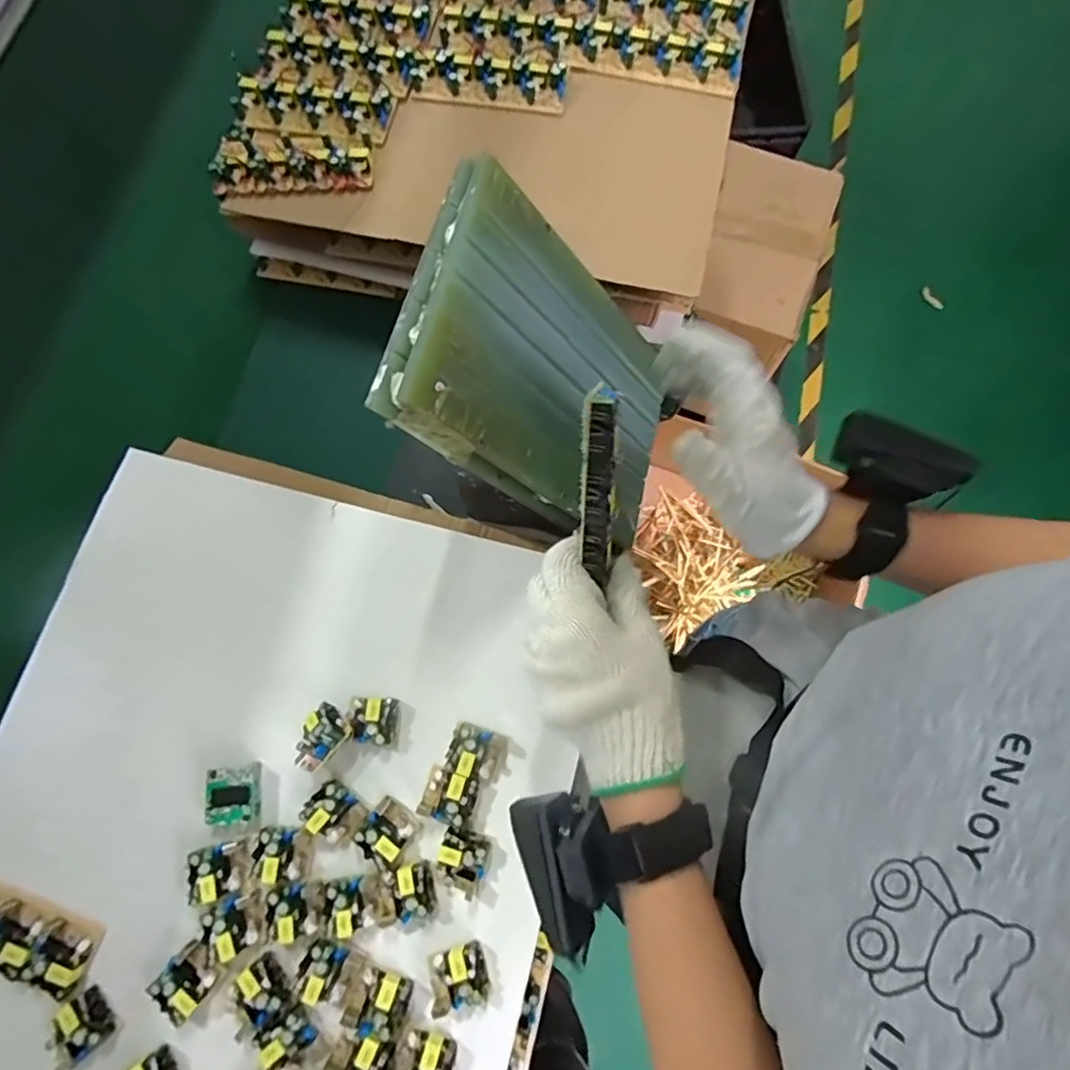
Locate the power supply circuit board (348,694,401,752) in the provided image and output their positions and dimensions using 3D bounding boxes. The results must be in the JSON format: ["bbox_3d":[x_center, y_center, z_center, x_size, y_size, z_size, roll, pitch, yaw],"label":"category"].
[{"bbox_3d":[-0.119,0.138,0.434,0.036,0.019,0.035,7,78,1],"label":"power supply circuit board"}]

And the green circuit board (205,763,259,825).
[{"bbox_3d":[-0.216,0.186,0.421,0.032,0.023,0.036,-5,78,-2],"label":"green circuit board"}]

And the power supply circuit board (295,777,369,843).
[{"bbox_3d":[-0.144,0.198,0.418,0.038,0.015,0.035,40,81,7],"label":"power supply circuit board"}]

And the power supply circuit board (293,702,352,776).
[{"bbox_3d":[-0.156,0.148,0.425,0.033,0.028,0.042,36,80,6],"label":"power supply circuit board"}]

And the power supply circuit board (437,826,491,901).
[{"bbox_3d":[-0.051,0.226,0.410,0.034,0.016,0.036,26,79,4],"label":"power supply circuit board"}]

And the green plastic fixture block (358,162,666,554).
[{"bbox_3d":[0.014,-0.114,0.434,0.026,0.248,0.183,0,69,42],"label":"green plastic fixture block"}]

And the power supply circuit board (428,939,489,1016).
[{"bbox_3d":[-0.051,0.296,0.391,0.036,0.017,0.037,-7,78,-2],"label":"power supply circuit board"}]

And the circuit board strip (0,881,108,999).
[{"bbox_3d":[-0.367,0.263,0.397,0.138,0.015,0.041,21,79,3],"label":"circuit board strip"}]

